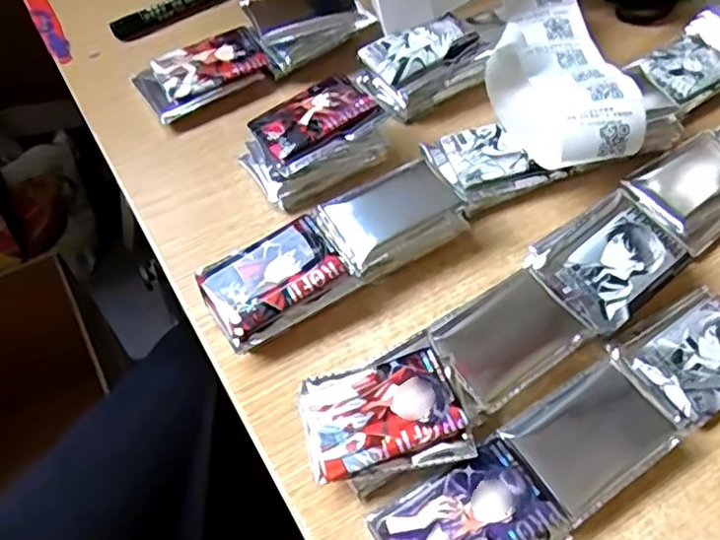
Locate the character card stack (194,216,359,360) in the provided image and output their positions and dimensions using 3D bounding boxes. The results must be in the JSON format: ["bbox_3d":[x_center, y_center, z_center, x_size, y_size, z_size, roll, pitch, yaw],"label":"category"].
[{"bbox_3d":[-0.055,0.008,0.412,0.085,0.033,0.064,-28,63,-18],"label":"character card stack"}]

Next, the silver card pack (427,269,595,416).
[{"bbox_3d":[0.089,0.041,0.403,0.083,0.021,0.066,-30,64,-19],"label":"silver card pack"}]

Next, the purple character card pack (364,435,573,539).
[{"bbox_3d":[0.057,0.138,0.344,0.088,0.022,0.063,-24,62,-16],"label":"purple character card pack"}]

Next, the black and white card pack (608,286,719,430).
[{"bbox_3d":[0.210,0.053,0.407,0.091,0.011,0.066,-29,64,-19],"label":"black and white card pack"}]

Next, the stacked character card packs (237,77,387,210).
[{"bbox_3d":[-0.032,-0.096,0.469,0.100,0.037,0.071,-31,64,-19],"label":"stacked character card packs"}]

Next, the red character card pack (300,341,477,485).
[{"bbox_3d":[0.013,0.081,0.363,0.088,0.010,0.064,-15,60,-2],"label":"red character card pack"}]

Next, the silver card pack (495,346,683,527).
[{"bbox_3d":[0.134,0.095,0.373,0.097,0.018,0.062,-28,63,-18],"label":"silver card pack"}]

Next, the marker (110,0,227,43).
[{"bbox_3d":[-0.151,-0.229,0.557,0.134,0.016,0.021,-37,66,-22],"label":"marker"}]

